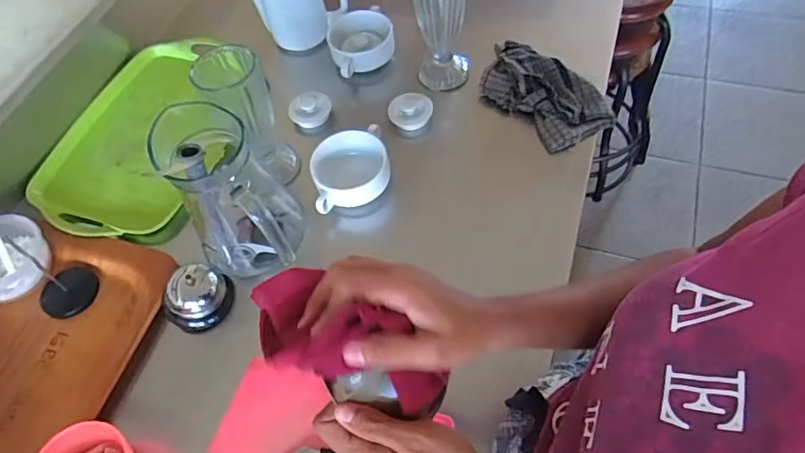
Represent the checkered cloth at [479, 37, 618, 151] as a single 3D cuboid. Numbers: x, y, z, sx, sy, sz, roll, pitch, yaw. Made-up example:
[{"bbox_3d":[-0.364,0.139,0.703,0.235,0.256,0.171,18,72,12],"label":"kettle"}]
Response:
[{"bbox_3d":[0.210,-0.207,0.785,0.123,0.044,0.206,-34,61,-16],"label":"checkered cloth"}]

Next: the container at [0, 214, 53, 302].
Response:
[{"bbox_3d":[-0.513,0.046,0.673,0.101,0.065,0.106,-3,58,5],"label":"container"}]

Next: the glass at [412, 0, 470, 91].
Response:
[{"bbox_3d":[0.056,-0.303,0.774,0.079,0.198,0.090,-4,58,4],"label":"glass"}]

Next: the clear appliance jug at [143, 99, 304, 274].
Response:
[{"bbox_3d":[-0.193,-0.039,0.615,0.119,0.213,0.101,-21,58,-6],"label":"clear appliance jug"}]

